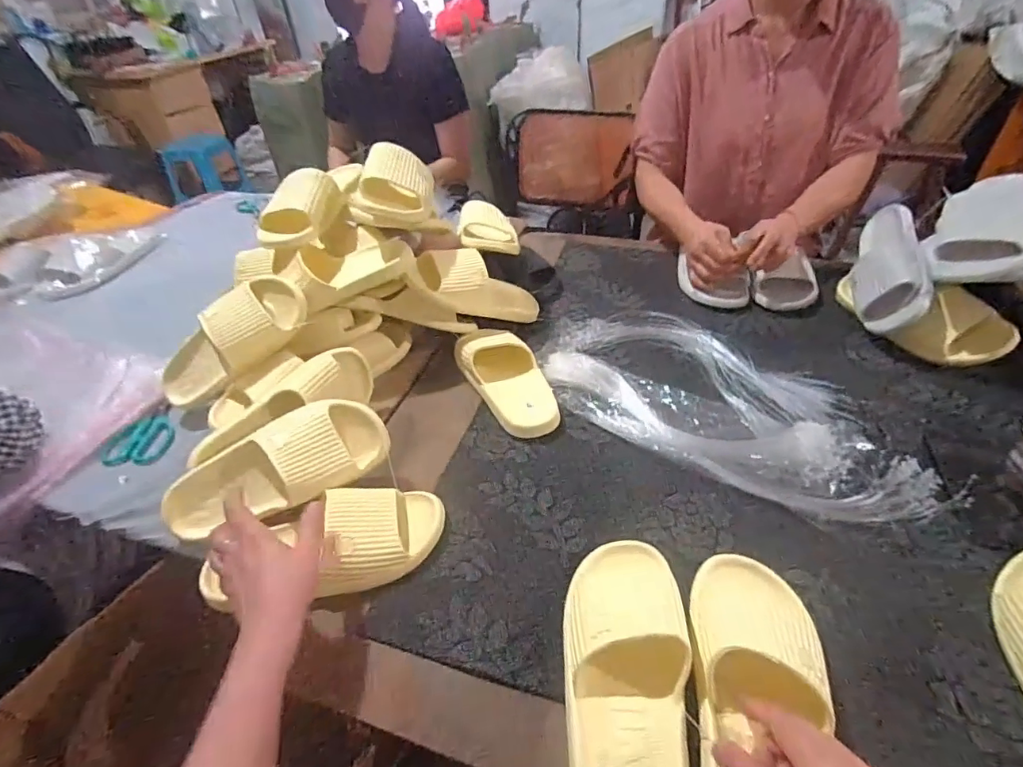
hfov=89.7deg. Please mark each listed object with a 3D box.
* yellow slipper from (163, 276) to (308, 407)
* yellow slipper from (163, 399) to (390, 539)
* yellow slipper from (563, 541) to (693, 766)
[{"bbox_3d":[-0.386,-0.058,0.700,0.240,0.088,0.077,-32,37,18],"label":"yellow slipper"},{"bbox_3d":[-0.265,0.094,0.576,0.250,0.101,0.080,-23,10,-14],"label":"yellow slipper"},{"bbox_3d":[0.096,0.247,0.437,0.100,0.074,0.263,2,41,7],"label":"yellow slipper"}]

